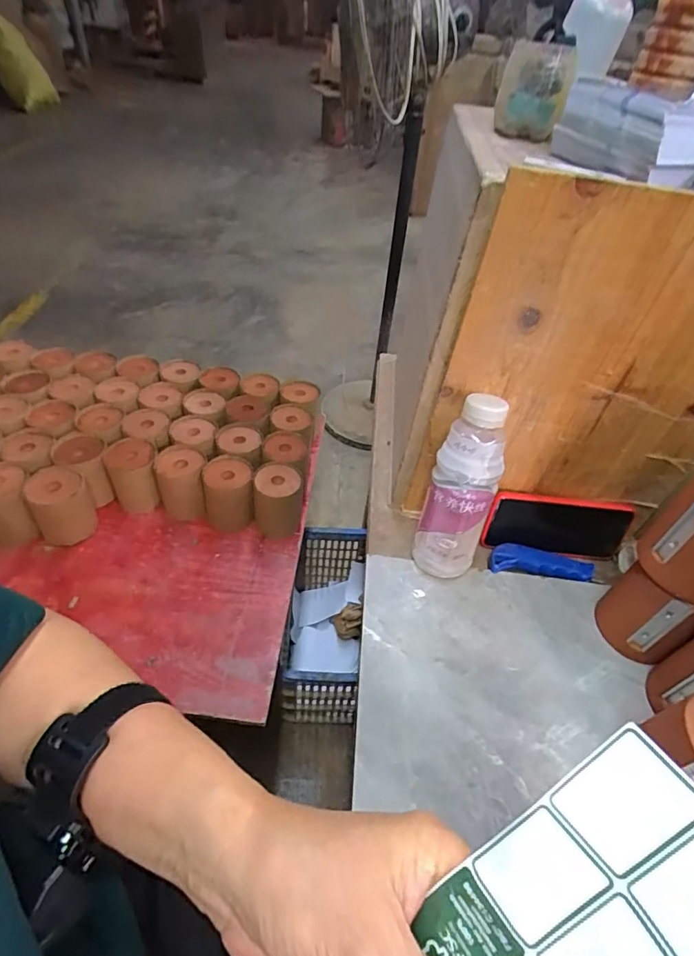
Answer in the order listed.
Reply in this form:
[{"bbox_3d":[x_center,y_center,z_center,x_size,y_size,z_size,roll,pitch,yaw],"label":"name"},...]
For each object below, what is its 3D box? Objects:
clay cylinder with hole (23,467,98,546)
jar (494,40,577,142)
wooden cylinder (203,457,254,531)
[{"bbox_3d":[-0.471,0.048,0.781,0.087,0.111,0.075,-27,55,-28],"label":"clay cylinder with hole"},{"bbox_3d":[0.169,-0.350,0.427,0.048,0.068,0.049,3,46,-4],"label":"jar"},{"bbox_3d":[-0.205,0.030,0.822,0.083,0.104,0.087,3,46,-4],"label":"wooden cylinder"}]

